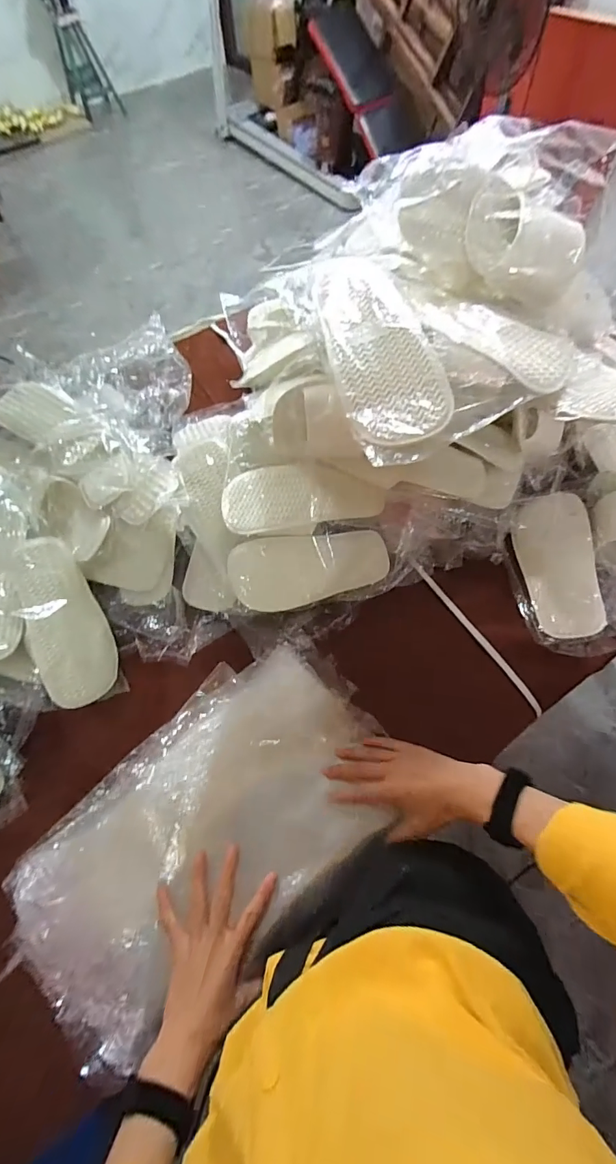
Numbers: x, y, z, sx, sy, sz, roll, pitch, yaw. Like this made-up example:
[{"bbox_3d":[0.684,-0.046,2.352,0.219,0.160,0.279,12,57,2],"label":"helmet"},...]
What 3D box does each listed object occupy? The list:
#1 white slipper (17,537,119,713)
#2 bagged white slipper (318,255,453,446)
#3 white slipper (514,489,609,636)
[{"bbox_3d":[-0.334,0.052,0.608,0.098,0.041,0.231,-19,90,-40],"label":"white slipper"},{"bbox_3d":[0.075,-0.266,0.506,0.105,0.048,0.263,-16,64,-5],"label":"bagged white slipper"},{"bbox_3d":[0.354,-0.027,0.628,0.093,0.043,0.214,6,65,6],"label":"white slipper"}]

